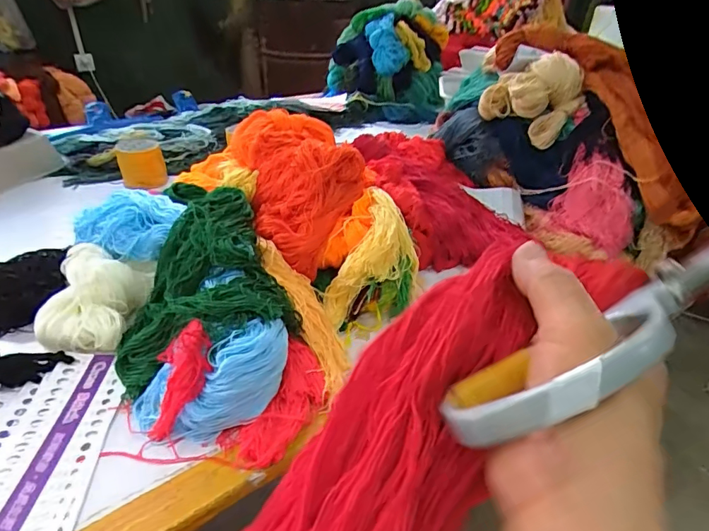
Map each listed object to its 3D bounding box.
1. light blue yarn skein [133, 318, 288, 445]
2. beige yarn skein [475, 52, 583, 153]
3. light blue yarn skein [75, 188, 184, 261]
[{"bbox_3d":[-0.140,0.111,0.462,0.157,0.071,0.083,-7,34,-15],"label":"light blue yarn skein"},{"bbox_3d":[0.303,-0.285,0.809,0.168,0.130,0.066,12,34,14],"label":"beige yarn skein"},{"bbox_3d":[-0.297,-0.056,0.624,0.141,0.049,0.096,16,35,20],"label":"light blue yarn skein"}]

